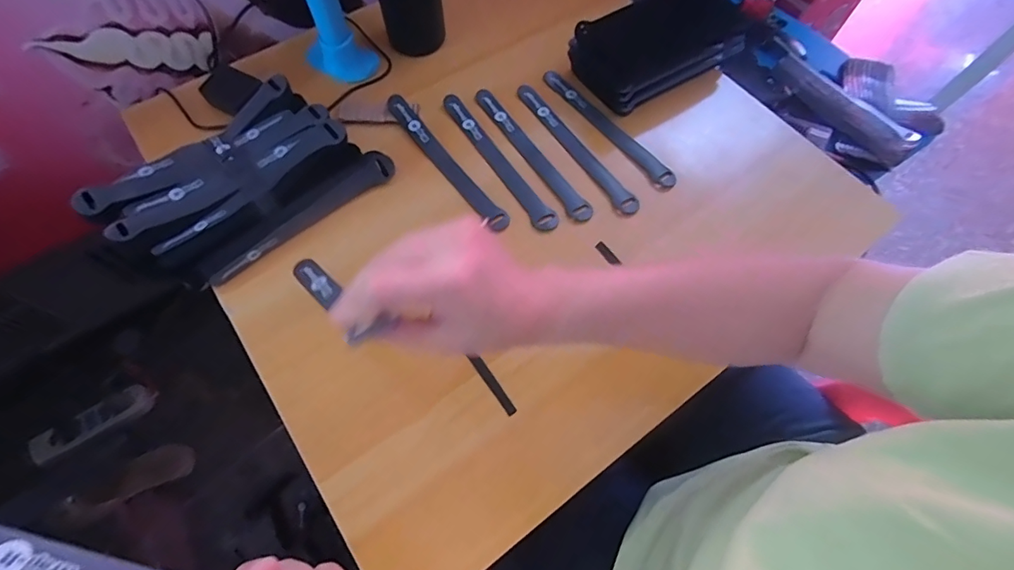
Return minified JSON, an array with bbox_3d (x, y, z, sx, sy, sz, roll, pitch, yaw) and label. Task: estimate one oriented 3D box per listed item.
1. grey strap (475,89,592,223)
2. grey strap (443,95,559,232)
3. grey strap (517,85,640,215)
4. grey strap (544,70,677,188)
[{"bbox_3d":[0.025,-0.143,0.490,0.023,0.004,0.194,-29,67,-13],"label":"grey strap"},{"bbox_3d":[-0.011,-0.132,0.484,0.022,0.004,0.197,-30,67,-14],"label":"grey strap"},{"bbox_3d":[0.070,-0.149,0.494,0.021,0.005,0.195,-30,67,-14],"label":"grey strap"},{"bbox_3d":[0.107,-0.171,0.505,0.021,0.009,0.194,-34,68,-15],"label":"grey strap"}]

